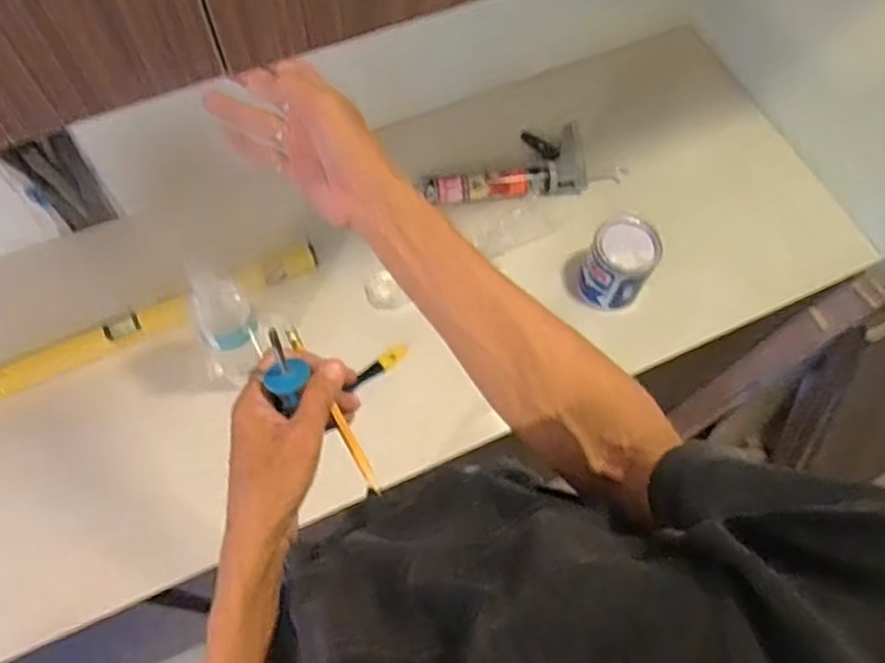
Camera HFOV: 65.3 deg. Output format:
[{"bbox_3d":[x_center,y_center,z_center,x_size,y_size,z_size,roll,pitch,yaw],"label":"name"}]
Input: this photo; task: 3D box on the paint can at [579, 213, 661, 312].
[{"bbox_3d":[0.271,-0.103,1.070,0.094,0.127,0.099,1,65,-2],"label":"paint can"}]

